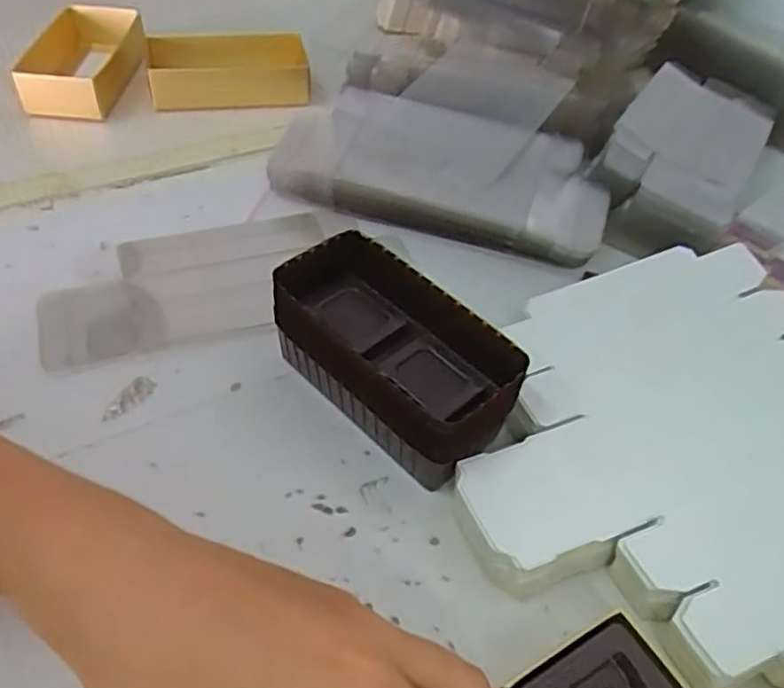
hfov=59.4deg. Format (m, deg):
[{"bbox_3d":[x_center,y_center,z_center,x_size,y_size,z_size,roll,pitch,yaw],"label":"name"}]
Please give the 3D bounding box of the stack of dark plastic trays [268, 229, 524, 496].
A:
[{"bbox_3d":[0.000,0.003,0.316,0.064,0.047,0.116,-32,58,-30],"label":"stack of dark plastic trays"}]

